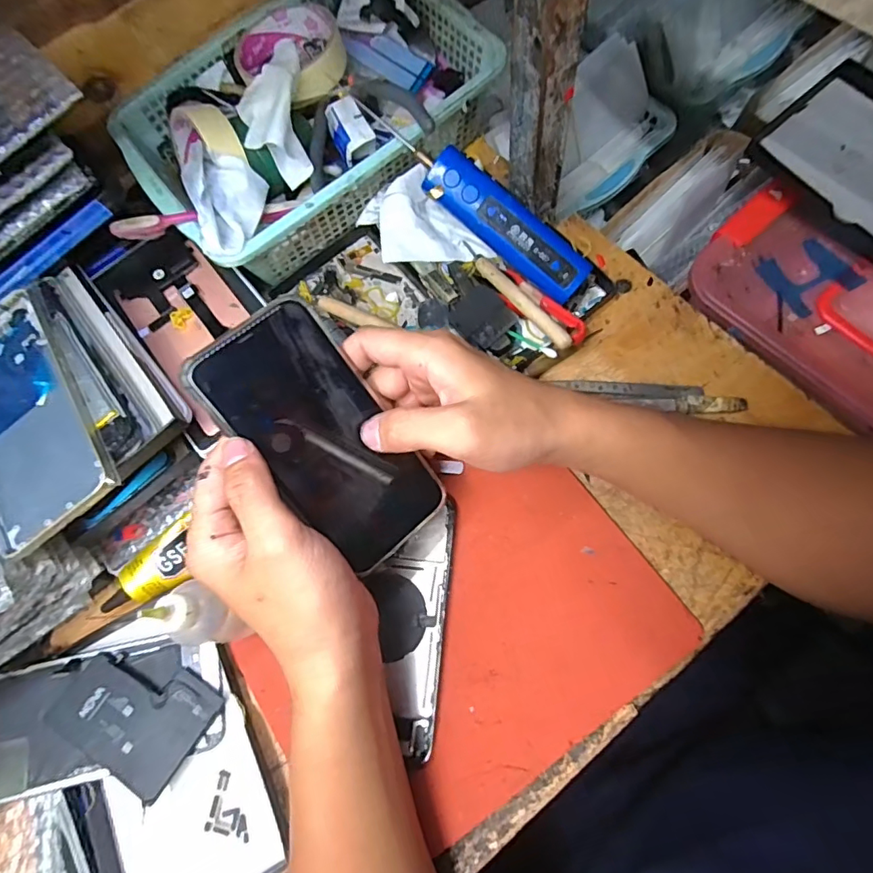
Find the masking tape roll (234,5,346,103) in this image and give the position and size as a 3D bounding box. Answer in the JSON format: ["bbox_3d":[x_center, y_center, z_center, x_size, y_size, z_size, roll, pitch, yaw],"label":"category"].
[{"bbox_3d":[-0.115,-0.301,0.403,0.082,0.025,0.087,-2,73,6],"label":"masking tape roll"}]

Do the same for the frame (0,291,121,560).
[{"bbox_3d":[-0.256,-0.014,0.317,0.079,0.011,0.167,-38,70,2],"label":"frame"}]

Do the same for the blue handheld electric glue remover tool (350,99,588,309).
[{"bbox_3d":[0.030,-0.163,0.356,0.182,0.021,0.033,39,77,-4],"label":"blue handheld electric glue remover tool"}]

